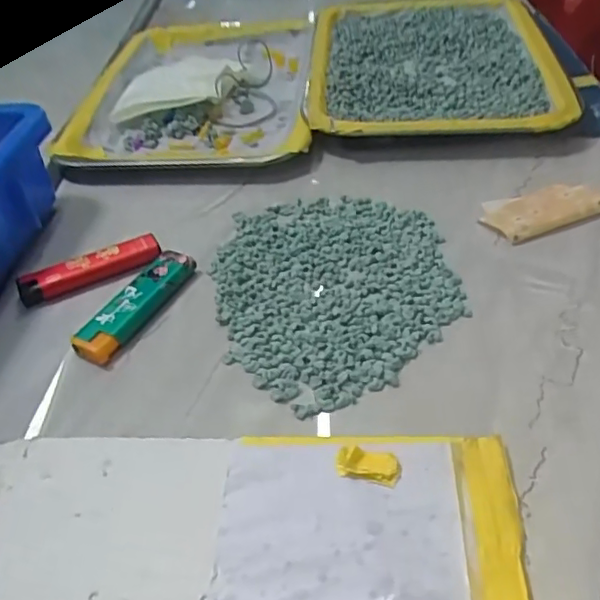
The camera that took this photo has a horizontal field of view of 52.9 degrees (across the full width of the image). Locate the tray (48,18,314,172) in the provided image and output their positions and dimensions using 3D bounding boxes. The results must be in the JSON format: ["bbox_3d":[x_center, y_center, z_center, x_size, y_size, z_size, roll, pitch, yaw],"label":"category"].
[{"bbox_3d":[-0.085,-0.181,0.505,0.183,0.021,0.269,-2,41,4],"label":"tray"}]

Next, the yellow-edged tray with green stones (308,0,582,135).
[{"bbox_3d":[0.107,-0.199,0.497,0.188,0.025,0.273,4,44,9],"label":"yellow-edged tray with green stones"}]

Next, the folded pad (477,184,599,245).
[{"bbox_3d":[0.144,-0.055,0.358,0.074,0.006,0.041,-17,43,-13],"label":"folded pad"}]

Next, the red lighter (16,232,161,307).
[{"bbox_3d":[-0.119,-0.017,0.344,0.078,0.014,0.019,-21,46,-17],"label":"red lighter"}]

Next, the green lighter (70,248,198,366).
[{"bbox_3d":[-0.086,0.002,0.319,0.023,0.010,0.080,18,48,22],"label":"green lighter"}]

